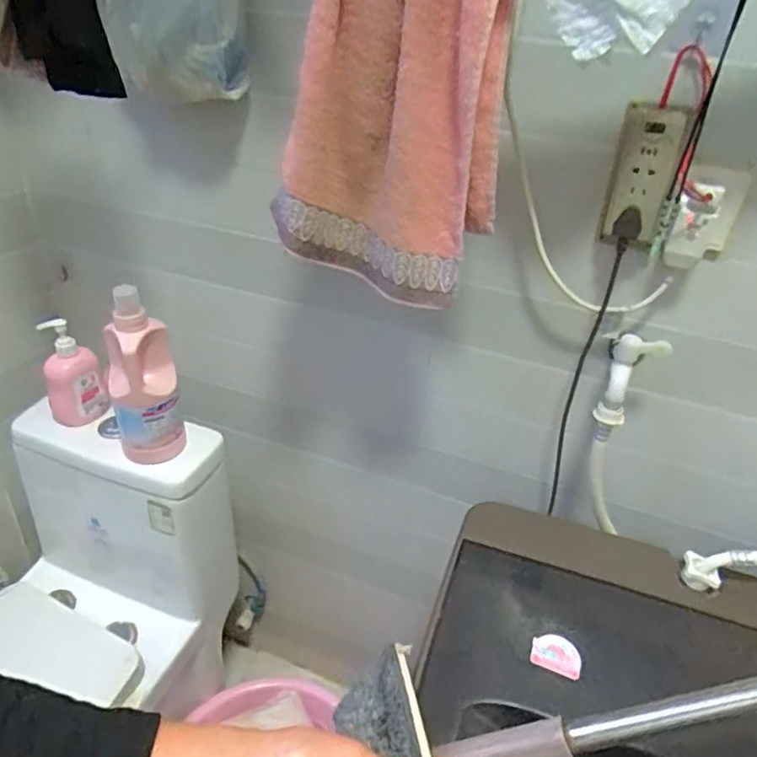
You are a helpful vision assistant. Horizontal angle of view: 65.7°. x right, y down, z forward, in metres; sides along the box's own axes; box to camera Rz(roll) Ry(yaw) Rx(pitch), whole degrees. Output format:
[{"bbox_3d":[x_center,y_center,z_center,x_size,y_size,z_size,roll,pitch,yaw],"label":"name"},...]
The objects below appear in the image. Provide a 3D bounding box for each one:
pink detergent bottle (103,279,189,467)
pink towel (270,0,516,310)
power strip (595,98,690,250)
[{"bbox_3d":[-0.354,0.000,0.882,0.104,0.271,0.078,-8,35,-21],"label":"pink detergent bottle"},{"bbox_3d":[0.018,-0.270,0.589,0.224,0.373,0.055,7,33,1],"label":"pink towel"},{"bbox_3d":[0.301,-0.228,0.669,0.066,0.144,0.038,13,33,11],"label":"power strip"}]

